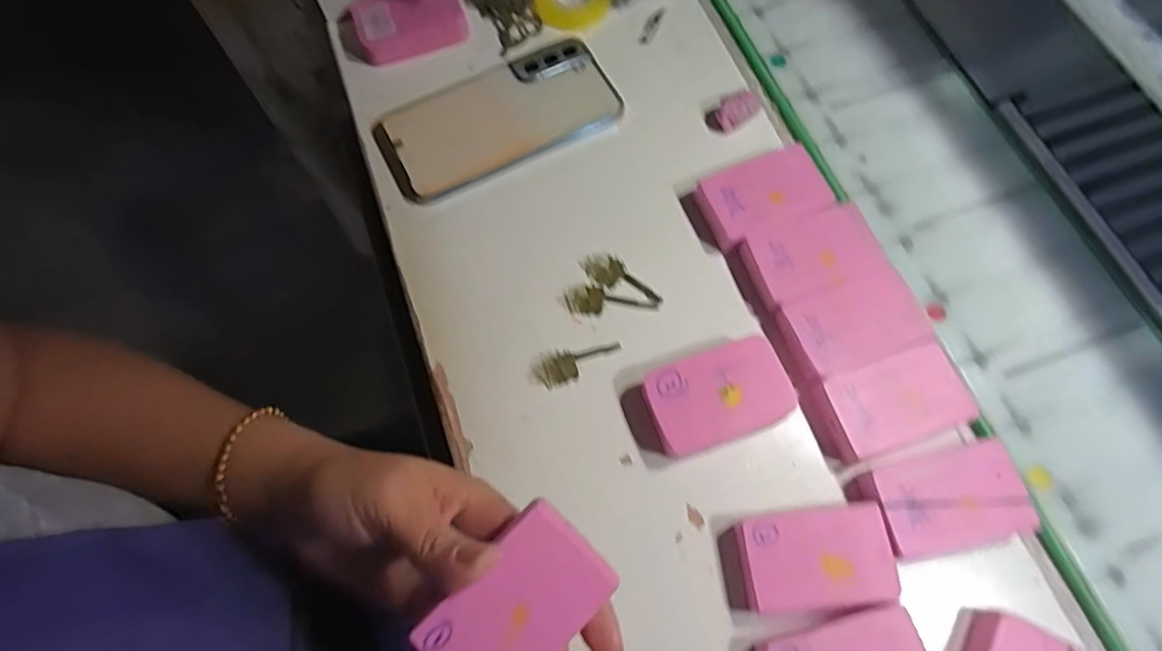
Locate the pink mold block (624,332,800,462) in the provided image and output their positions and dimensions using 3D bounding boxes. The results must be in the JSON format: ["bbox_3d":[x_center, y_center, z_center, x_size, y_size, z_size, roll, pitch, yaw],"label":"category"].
[{"bbox_3d":[0.067,0.040,0.329,0.082,0.023,0.046,-19,70,-6],"label":"pink mold block"}]

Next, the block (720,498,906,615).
[{"bbox_3d":[0.109,0.113,0.301,0.076,0.019,0.044,-9,70,-2],"label":"block"}]

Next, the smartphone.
[{"bbox_3d":[-0.053,-0.135,0.405,0.151,0.009,0.075,-26,71,-8],"label":"smartphone"}]

